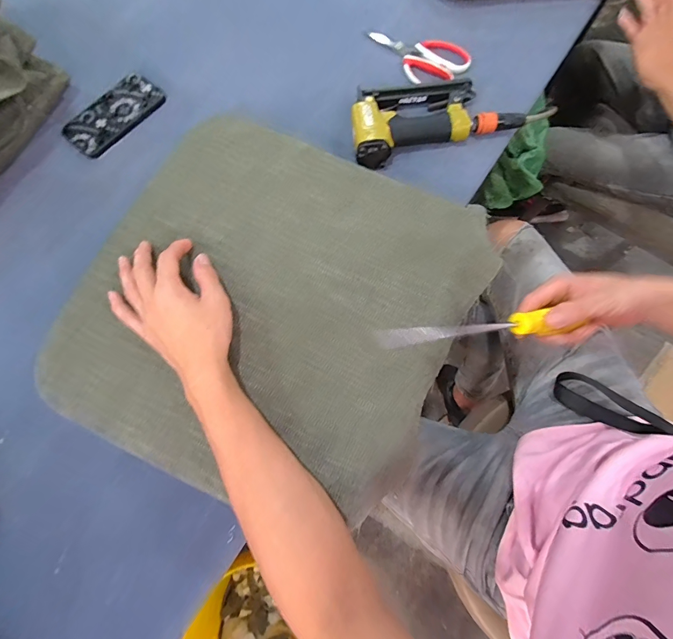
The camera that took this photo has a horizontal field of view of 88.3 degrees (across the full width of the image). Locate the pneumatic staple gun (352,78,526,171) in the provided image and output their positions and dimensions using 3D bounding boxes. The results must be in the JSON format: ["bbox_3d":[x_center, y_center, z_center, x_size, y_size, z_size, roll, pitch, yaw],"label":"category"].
[{"bbox_3d":[0.134,-0.311,0.521,0.239,0.037,0.124,-19,74,-3],"label":"pneumatic staple gun"}]

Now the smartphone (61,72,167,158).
[{"bbox_3d":[-0.359,-0.333,0.562,0.075,0.014,0.159,40,79,12],"label":"smartphone"}]

